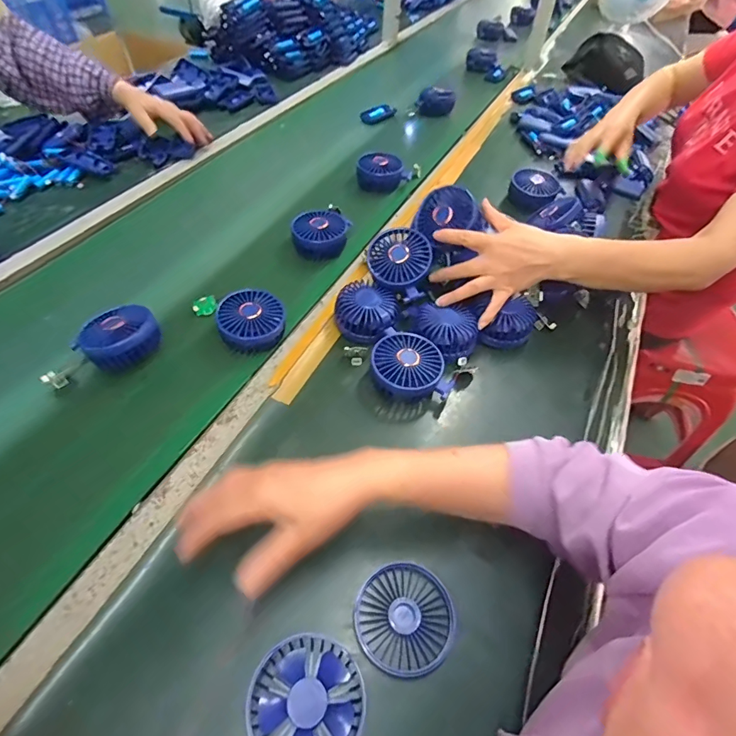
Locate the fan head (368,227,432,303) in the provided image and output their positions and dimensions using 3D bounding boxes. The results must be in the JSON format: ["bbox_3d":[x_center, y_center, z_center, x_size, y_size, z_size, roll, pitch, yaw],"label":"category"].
[{"bbox_3d":[0.045,-0.149,0.618,0.089,0.039,0.091,21,79,13],"label":"fan head"}]

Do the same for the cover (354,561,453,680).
[{"bbox_3d":[0.034,0.227,0.404,0.088,0.007,0.087,-34,61,-26],"label":"cover"}]

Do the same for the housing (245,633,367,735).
[{"bbox_3d":[-0.046,0.270,0.351,0.087,0.033,0.099,-27,58,-23],"label":"housing"}]

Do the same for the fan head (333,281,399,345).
[{"bbox_3d":[-0.003,-0.077,0.603,0.084,0.040,0.081,4,51,0],"label":"fan head"}]

